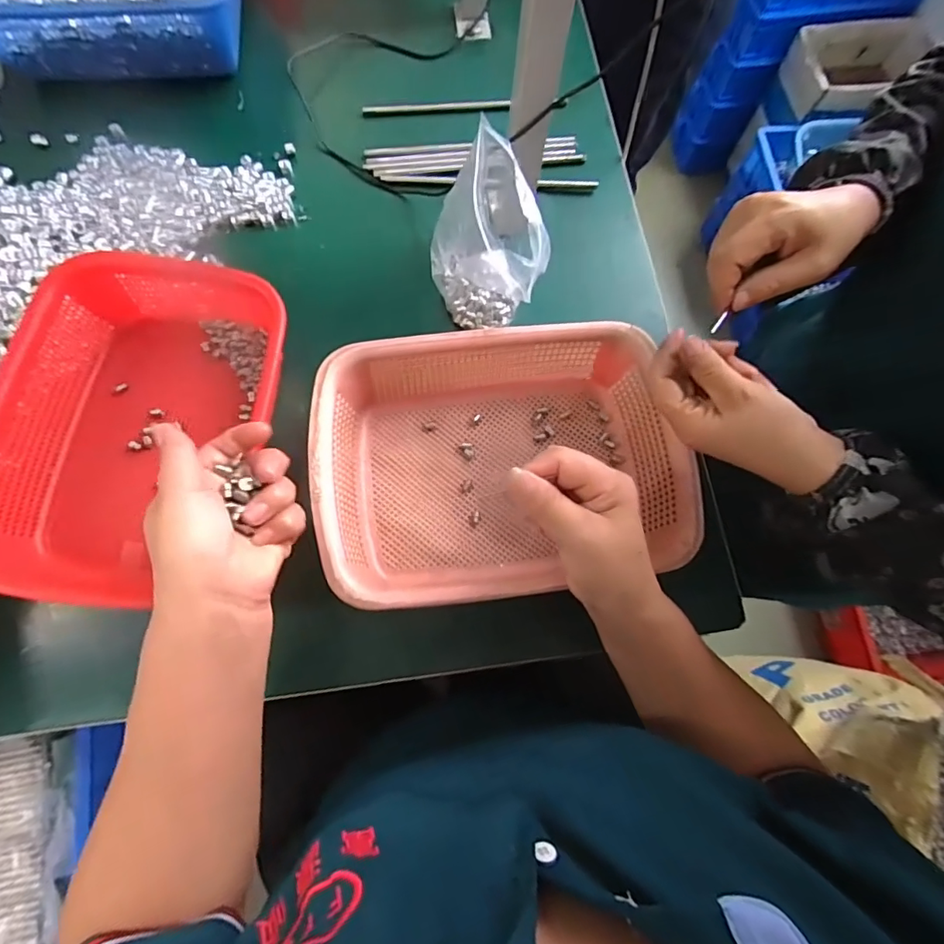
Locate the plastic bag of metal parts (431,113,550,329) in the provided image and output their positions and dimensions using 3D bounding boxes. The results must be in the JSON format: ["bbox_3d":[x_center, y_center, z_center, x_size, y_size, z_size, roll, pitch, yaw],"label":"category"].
[{"bbox_3d":[0.014,-0.190,0.456,0.069,0.158,0.114,-28,77,-8],"label":"plastic bag of metal parts"}]

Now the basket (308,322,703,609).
[{"bbox_3d":[0.027,0.004,0.434,0.304,0.088,0.241,-8,75,-3],"label":"basket"}]

